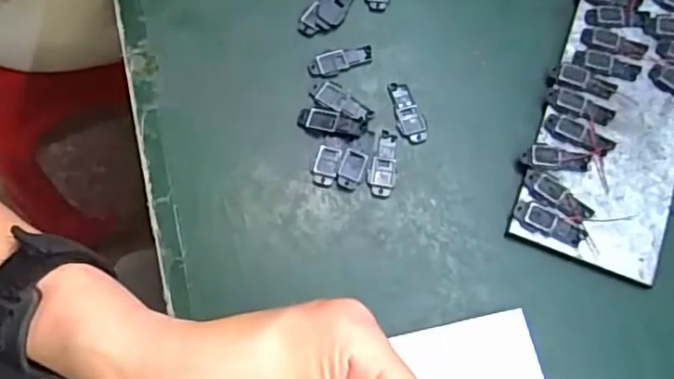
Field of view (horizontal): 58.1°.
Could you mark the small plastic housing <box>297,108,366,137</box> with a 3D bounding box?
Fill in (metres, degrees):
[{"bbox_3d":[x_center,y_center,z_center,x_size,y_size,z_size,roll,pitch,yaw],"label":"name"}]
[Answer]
[{"bbox_3d":[-0.003,-0.039,0.355,0.040,0.004,0.014,13,70,3],"label":"small plastic housing"}]

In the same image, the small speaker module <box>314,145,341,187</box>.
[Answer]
[{"bbox_3d":[-0.006,-0.014,0.345,0.013,0.004,0.023,14,70,4],"label":"small speaker module"}]

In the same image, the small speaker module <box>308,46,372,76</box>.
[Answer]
[{"bbox_3d":[0.002,-0.079,0.370,0.040,0.004,0.016,-13,71,-6],"label":"small speaker module"}]

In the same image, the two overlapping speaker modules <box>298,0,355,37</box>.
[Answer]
[{"bbox_3d":[-0.003,-0.114,0.381,0.021,0.004,0.048,41,74,12],"label":"two overlapping speaker modules"}]

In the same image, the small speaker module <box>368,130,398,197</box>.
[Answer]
[{"bbox_3d":[0.028,-0.015,0.347,0.016,0.004,0.039,14,70,3],"label":"small speaker module"}]

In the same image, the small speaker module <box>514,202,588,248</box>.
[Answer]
[{"bbox_3d":[0.117,0.019,0.334,0.040,0.005,0.015,24,71,7],"label":"small speaker module"}]

